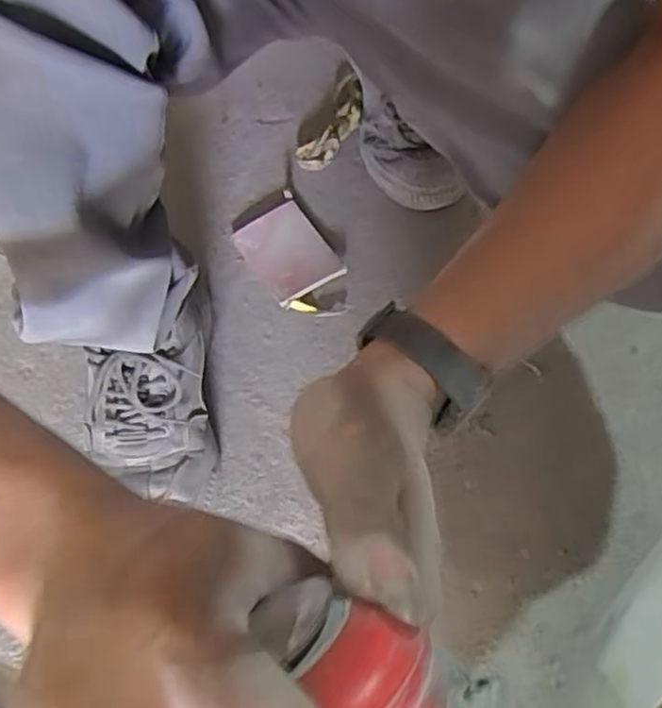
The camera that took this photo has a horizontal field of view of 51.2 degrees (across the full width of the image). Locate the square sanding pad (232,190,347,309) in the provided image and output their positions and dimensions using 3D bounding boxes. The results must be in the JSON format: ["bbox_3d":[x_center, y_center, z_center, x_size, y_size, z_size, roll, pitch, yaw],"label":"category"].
[{"bbox_3d":[-0.044,-0.100,0.668,0.071,0.011,0.108,-31,67,-12],"label":"square sanding pad"}]

